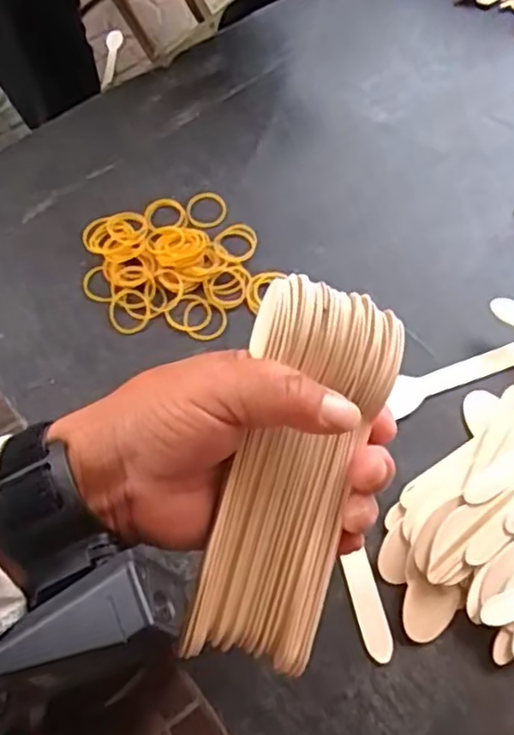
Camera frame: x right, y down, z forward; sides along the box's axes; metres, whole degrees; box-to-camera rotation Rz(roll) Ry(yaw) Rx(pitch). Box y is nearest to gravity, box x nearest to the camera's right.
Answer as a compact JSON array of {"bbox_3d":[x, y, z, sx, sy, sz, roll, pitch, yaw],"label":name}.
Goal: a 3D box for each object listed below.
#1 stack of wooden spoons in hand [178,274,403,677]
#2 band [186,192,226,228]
[{"bbox_3d":[0.016,0.046,0.268,0.055,0.028,0.158,15,94,7],"label":"stack of wooden spoons in hand"},{"bbox_3d":[-0.036,-0.115,0.468,0.028,0.004,0.032,-4,66,-1],"label":"band"}]

